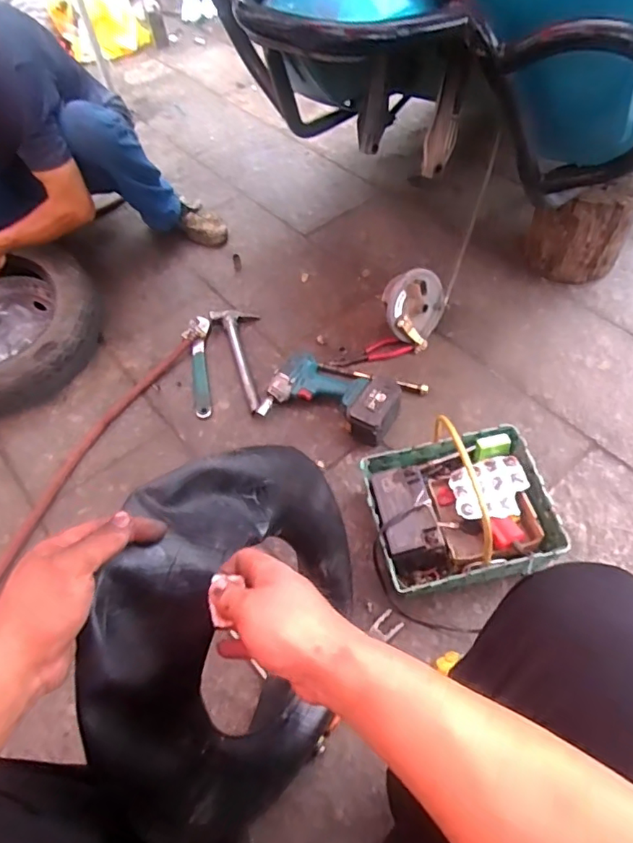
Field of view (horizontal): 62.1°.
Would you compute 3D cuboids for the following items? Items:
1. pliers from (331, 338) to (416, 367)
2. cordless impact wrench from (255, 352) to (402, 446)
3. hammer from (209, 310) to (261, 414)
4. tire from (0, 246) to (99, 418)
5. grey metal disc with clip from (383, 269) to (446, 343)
[{"bbox_3d":[0.122,-0.152,1.151,0.173,0.014,0.050,-18,57,-6],"label":"pliers"},{"bbox_3d":[0.031,-0.048,1.059,0.258,0.075,0.173,23,60,19],"label":"cordless impact wrench"},{"bbox_3d":[-0.145,-0.151,1.174,0.102,0.028,0.303,-23,58,-9],"label":"hammer"},{"bbox_3d":[-0.728,-0.216,1.198,0.427,0.179,0.423,-3,57,4],"label":"tire"},{"bbox_3d":[0.218,-0.248,1.136,0.148,0.154,0.041,9,18,-33],"label":"grey metal disc with clip"}]

